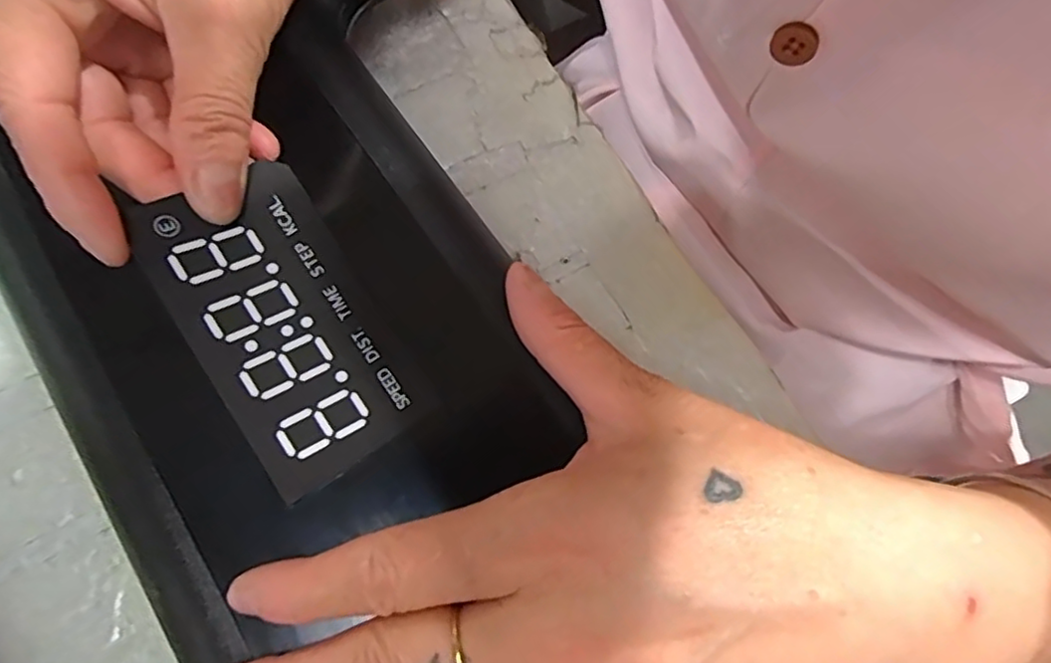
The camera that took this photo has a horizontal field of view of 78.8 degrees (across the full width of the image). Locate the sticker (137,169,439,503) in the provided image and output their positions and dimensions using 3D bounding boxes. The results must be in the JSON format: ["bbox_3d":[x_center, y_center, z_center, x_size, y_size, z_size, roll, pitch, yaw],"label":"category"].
[{"bbox_3d":[-0.068,-0.003,0.182,0.048,0.004,0.087,-32,85,-20],"label":"sticker"}]

